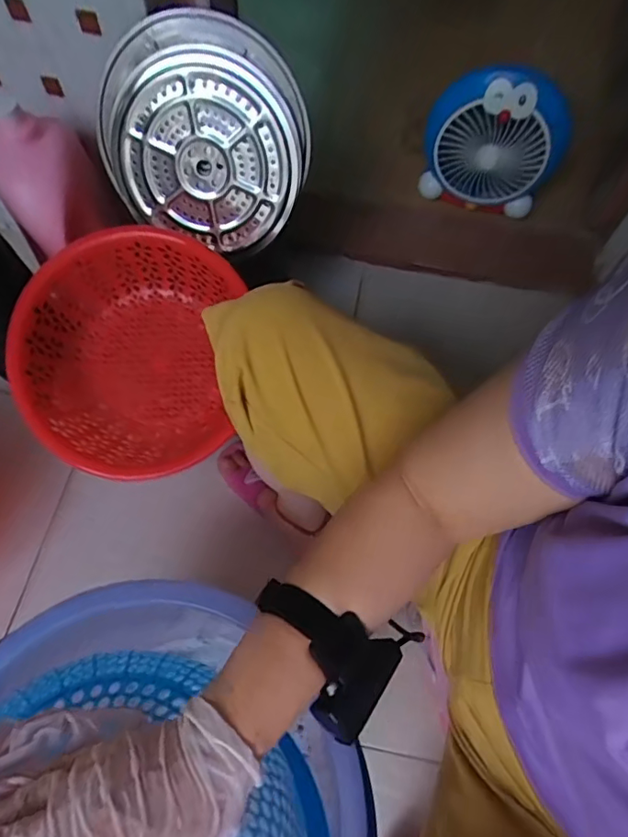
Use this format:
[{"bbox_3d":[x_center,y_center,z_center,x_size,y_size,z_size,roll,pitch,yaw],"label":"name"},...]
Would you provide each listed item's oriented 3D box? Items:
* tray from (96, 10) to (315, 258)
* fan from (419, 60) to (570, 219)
[{"bbox_3d":[-0.139,-0.371,0.701,0.261,0.258,0.049,24,30,-9],"label":"tray"},{"bbox_3d":[0.317,-0.488,0.921,0.227,0.263,0.087,26,67,10],"label":"fan"}]

